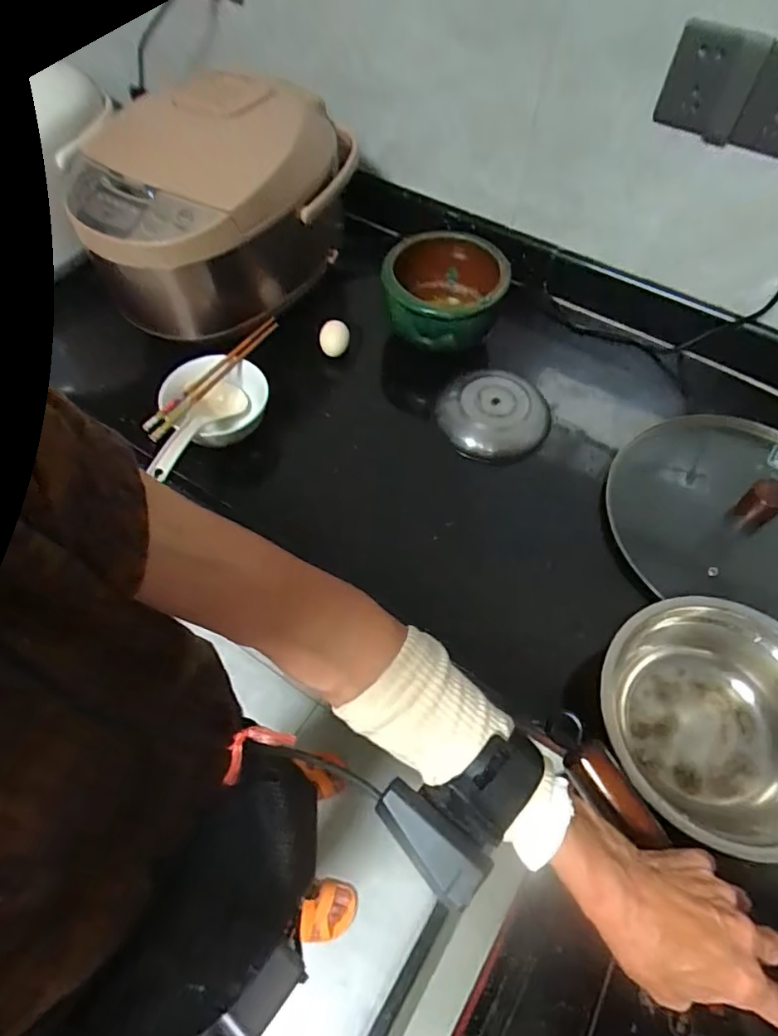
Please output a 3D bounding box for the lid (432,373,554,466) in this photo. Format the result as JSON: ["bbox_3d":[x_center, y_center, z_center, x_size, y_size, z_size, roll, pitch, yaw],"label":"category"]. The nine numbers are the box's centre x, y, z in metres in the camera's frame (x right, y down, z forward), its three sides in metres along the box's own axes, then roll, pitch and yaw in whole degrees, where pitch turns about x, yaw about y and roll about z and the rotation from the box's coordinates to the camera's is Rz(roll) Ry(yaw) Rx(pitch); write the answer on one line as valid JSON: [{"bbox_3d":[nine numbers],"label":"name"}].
[{"bbox_3d":[0.137,-0.135,0.723,0.131,0.036,0.133,0,59,0],"label":"lid"}]

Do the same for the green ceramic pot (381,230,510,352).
[{"bbox_3d":[0.071,-0.303,0.764,0.156,0.098,0.146,0,59,0],"label":"green ceramic pot"}]

